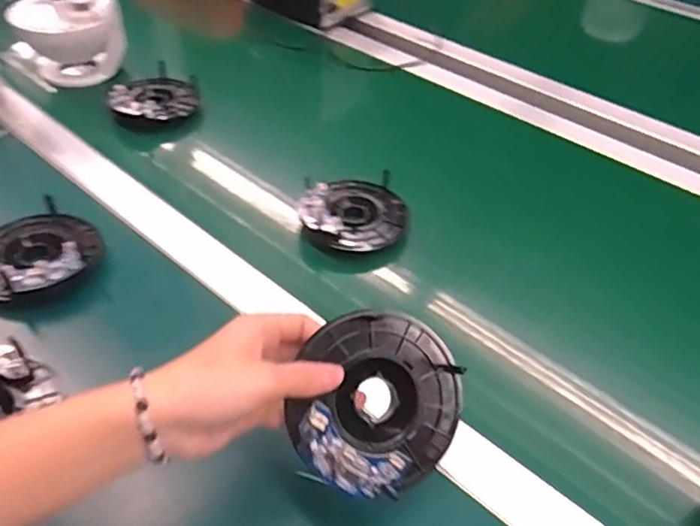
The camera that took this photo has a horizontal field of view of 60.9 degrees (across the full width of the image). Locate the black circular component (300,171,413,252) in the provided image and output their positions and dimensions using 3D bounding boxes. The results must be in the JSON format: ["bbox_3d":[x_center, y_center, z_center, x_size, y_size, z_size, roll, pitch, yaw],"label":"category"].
[{"bbox_3d":[0.006,-0.048,0.558,0.096,0.024,0.094,-13,45,-19],"label":"black circular component"}]

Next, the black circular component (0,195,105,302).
[{"bbox_3d":[-0.262,-0.011,0.488,0.099,0.020,0.103,3,42,-2],"label":"black circular component"}]

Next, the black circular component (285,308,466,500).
[{"bbox_3d":[0.017,0.079,0.342,0.094,0.014,0.100,3,78,-16],"label":"black circular component"}]

